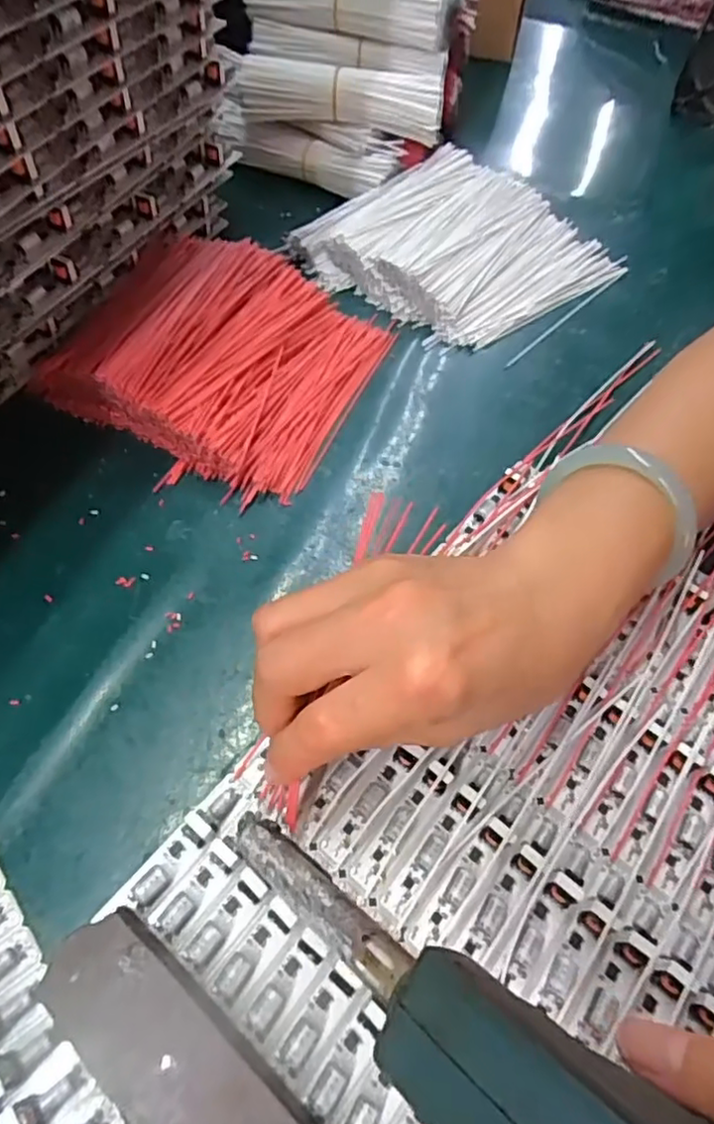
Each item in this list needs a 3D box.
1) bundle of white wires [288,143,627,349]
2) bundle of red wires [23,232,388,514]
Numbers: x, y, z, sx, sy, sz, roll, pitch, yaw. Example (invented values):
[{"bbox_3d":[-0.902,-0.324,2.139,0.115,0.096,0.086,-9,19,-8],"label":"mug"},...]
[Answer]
[{"bbox_3d":[0.073,-0.221,0.442,0.193,0.027,0.155,-31,65,-20],"label":"bundle of white wires"},{"bbox_3d":[-0.081,-0.123,0.368,0.162,0.040,0.154,21,59,9],"label":"bundle of red wires"}]

